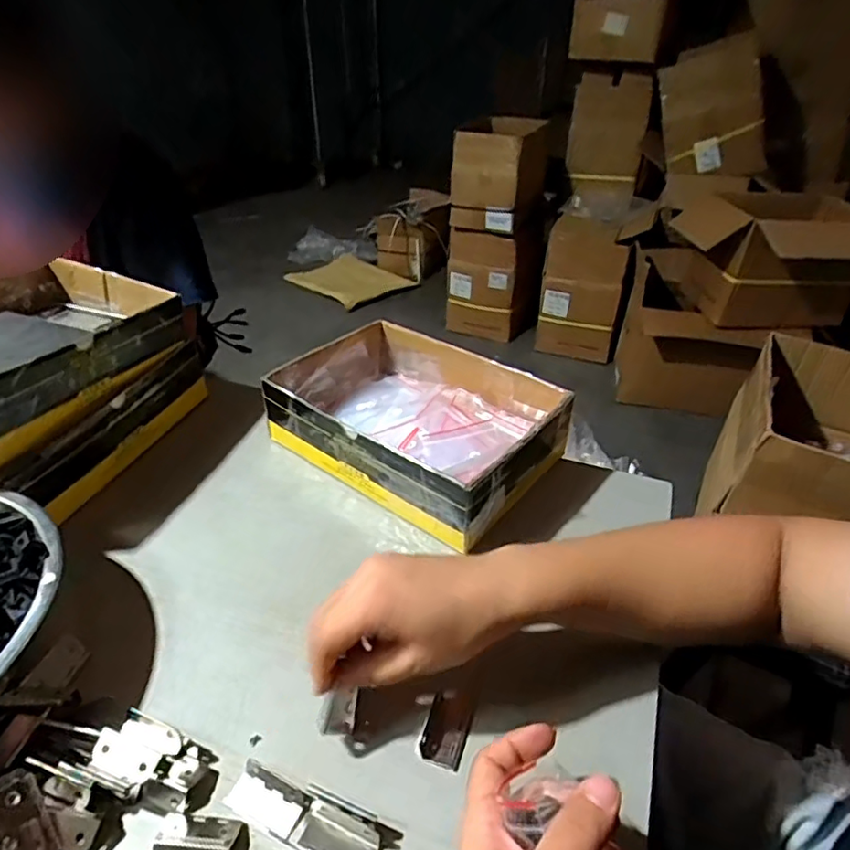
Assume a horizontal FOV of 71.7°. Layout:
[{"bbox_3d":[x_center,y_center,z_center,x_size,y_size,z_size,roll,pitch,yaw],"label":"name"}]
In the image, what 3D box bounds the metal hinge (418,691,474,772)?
[{"bbox_3d":[0.014,0.189,0.370,0.026,0.009,0.045,12,36,15],"label":"metal hinge"}]

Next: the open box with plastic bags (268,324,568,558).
[{"bbox_3d":[-0.009,-0.010,0.581,0.255,0.069,0.178,26,42,31],"label":"open box with plastic bags"}]

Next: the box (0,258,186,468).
[{"bbox_3d":[-0.377,-0.070,0.531,0.192,0.071,0.255,14,37,17],"label":"box"}]

